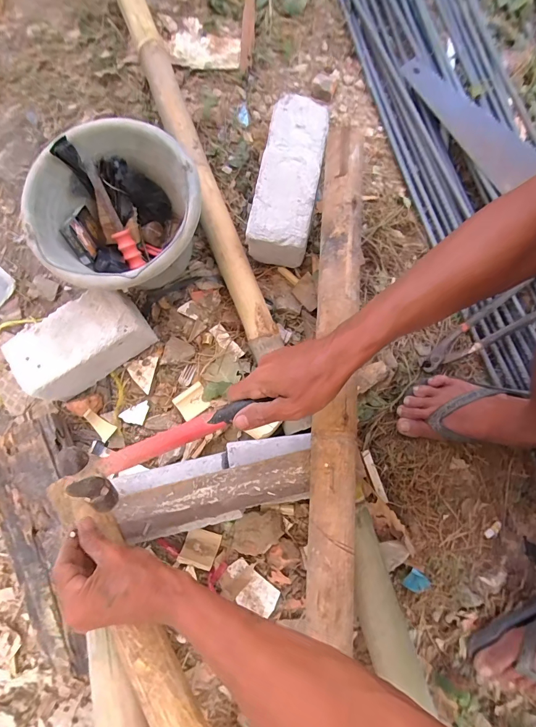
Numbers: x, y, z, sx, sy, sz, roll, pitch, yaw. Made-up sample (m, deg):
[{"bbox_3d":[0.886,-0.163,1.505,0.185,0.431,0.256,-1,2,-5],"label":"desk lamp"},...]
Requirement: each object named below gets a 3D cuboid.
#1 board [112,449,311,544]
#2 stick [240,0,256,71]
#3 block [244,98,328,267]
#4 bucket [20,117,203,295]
[{"bbox_3d":[-0.069,0.176,0.469,0.259,0.009,0.062,-13,77,-2],"label":"board"},{"bbox_3d":[-0.035,-0.723,0.710,0.026,0.016,0.284,4,79,0],"label":"stick"},{"bbox_3d":[0.035,-0.311,0.602,0.097,0.089,0.256,10,78,3],"label":"block"},{"bbox_3d":[-0.224,-0.218,0.571,0.239,0.169,0.239,0,79,0],"label":"bucket"}]

